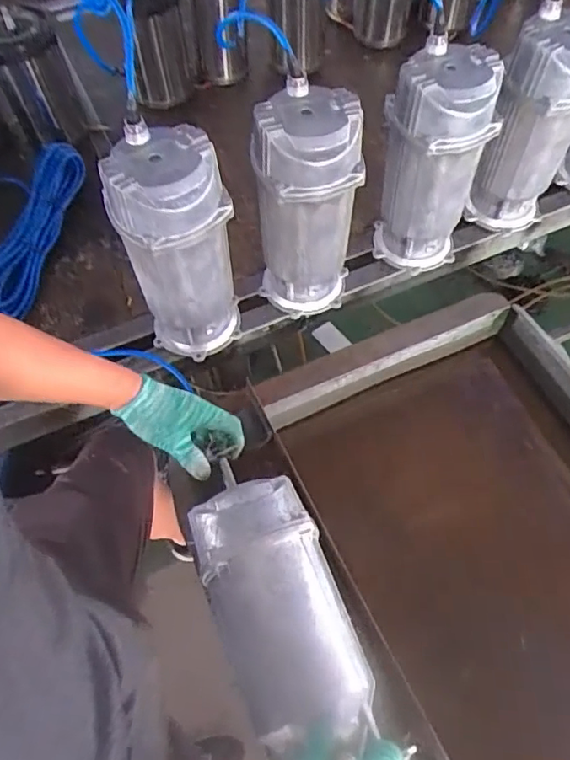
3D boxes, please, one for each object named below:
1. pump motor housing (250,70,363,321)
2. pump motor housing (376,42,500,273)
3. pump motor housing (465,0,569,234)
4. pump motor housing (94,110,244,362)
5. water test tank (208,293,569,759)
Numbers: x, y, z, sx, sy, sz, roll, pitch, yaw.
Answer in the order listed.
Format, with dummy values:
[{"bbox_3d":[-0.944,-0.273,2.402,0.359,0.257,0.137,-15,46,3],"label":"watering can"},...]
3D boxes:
[{"bbox_3d":[0.028,-0.225,0.774,0.136,0.296,0.114,9,60,6],"label":"pump motor housing"},{"bbox_3d":[0.205,-0.299,0.814,0.140,0.295,0.112,10,60,7],"label":"pump motor housing"},{"bbox_3d":[0.367,-0.365,0.846,0.124,0.296,0.117,27,64,16],"label":"pump motor housing"},{"bbox_3d":[-0.134,-0.160,0.735,0.134,0.294,0.113,-12,60,-6],"label":"pump motor housing"},{"bbox_3d":[0.262,0.285,0.731,0.556,0.224,0.753,-21,61,-11],"label":"water test tank"}]

